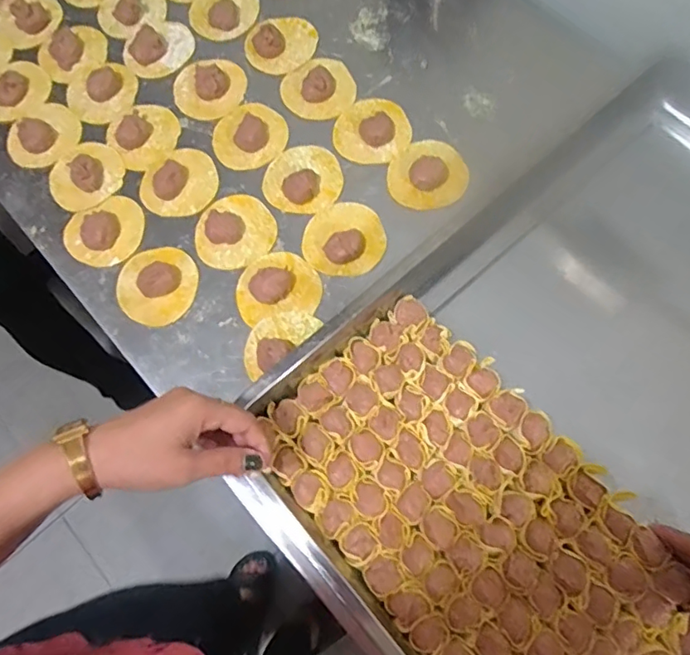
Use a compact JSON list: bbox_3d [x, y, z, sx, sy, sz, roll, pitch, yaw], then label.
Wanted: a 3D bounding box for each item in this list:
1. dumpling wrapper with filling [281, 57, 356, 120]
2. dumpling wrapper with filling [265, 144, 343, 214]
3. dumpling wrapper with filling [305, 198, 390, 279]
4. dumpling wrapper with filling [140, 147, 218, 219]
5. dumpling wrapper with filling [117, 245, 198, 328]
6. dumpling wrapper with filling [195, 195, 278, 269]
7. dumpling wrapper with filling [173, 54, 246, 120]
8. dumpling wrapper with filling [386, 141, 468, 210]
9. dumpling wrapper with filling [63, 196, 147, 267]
[{"bbox_3d":[-0.030,-0.272,0.621,0.078,0.012,0.081,-1,71,3],"label":"dumpling wrapper with filling"},{"bbox_3d":[-0.043,-0.161,0.584,0.080,0.015,0.079,-1,71,3],"label":"dumpling wrapper with filling"},{"bbox_3d":[-0.001,-0.092,0.557,0.082,0.023,0.078,-1,71,3],"label":"dumpling wrapper with filling"},{"bbox_3d":[-0.176,-0.158,0.586,0.084,0.024,0.075,-43,74,-11],"label":"dumpling wrapper with filling"},{"bbox_3d":[-0.189,-0.044,0.554,0.074,0.012,0.085,5,71,5],"label":"dumpling wrapper with filling"},{"bbox_3d":[-0.115,-0.101,0.567,0.081,0.016,0.077,-1,71,3],"label":"dumpling wrapper with filling"},{"bbox_3d":[-0.154,-0.275,0.628,0.081,0.021,0.072,-15,70,-2],"label":"dumpling wrapper with filling"},{"bbox_3d":[0.087,-0.160,0.580,0.076,0.014,0.085,42,78,16],"label":"dumpling wrapper with filling"},{"bbox_3d":[-0.248,-0.101,0.575,0.081,0.028,0.074,-1,71,3],"label":"dumpling wrapper with filling"}]

